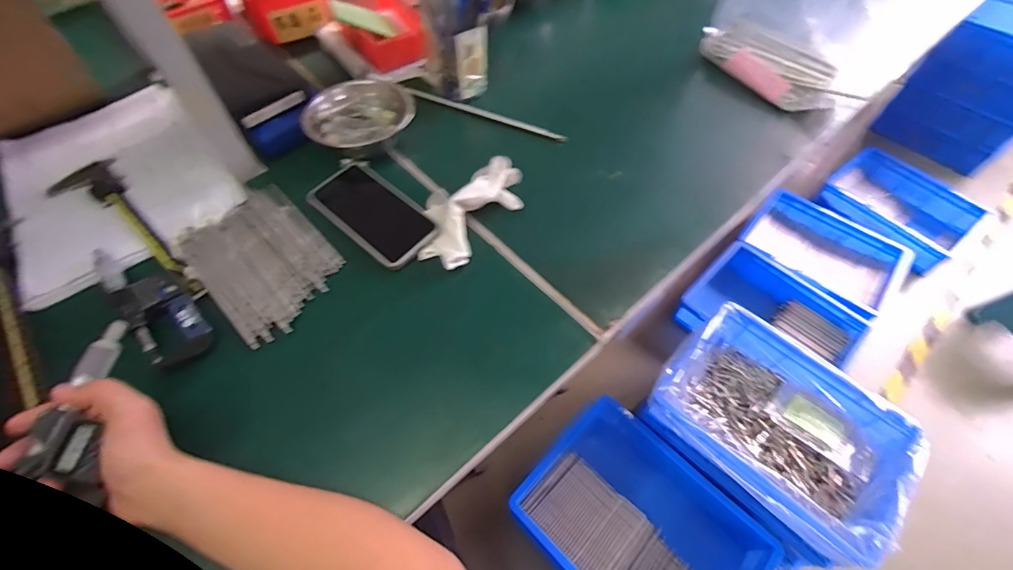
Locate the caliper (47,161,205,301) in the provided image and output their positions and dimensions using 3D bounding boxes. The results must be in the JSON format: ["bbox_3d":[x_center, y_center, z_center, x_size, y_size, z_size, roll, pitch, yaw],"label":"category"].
[{"bbox_3d":[-0.412,-0.056,0.468,0.064,0.019,0.255,-39,65,-23],"label":"caliper"}]

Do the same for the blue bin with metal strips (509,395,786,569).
[{"bbox_3d":[0.254,0.470,0.857,0.401,0.141,0.316,40,64,23],"label":"blue bin with metal strips"}]

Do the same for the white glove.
[{"bbox_3d":[-0.041,-0.093,0.501,0.089,0.037,0.167,31,62,19],"label":"white glove"}]

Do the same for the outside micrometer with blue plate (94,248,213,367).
[{"bbox_3d":[-0.336,0.015,0.413,0.152,0.023,0.050,38,64,22],"label":"outside micrometer with blue plate"}]

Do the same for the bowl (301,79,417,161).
[{"bbox_3d":[-0.181,-0.210,0.548,0.116,0.040,0.114,0,56,0],"label":"bowl"}]

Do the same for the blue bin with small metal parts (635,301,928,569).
[{"bbox_3d":[0.521,0.266,0.857,0.312,0.142,0.407,-35,64,-21],"label":"blue bin with small metal parts"}]

